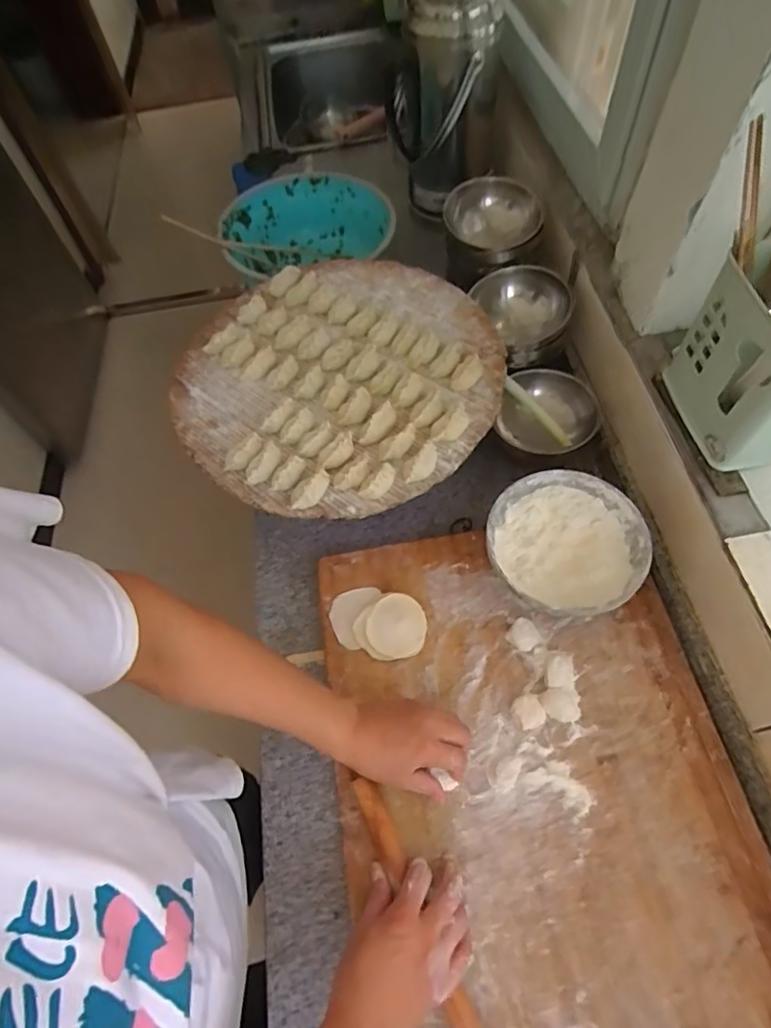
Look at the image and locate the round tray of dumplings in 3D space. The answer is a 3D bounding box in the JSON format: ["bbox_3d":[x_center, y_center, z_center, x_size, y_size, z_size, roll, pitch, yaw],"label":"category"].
[{"bbox_3d":[-0.056,-0.191,0.712,0.393,0.042,0.417,-2,60,3],"label":"round tray of dumplings"}]

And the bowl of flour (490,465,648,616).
[{"bbox_3d":[0.203,0.041,0.636,0.163,0.074,0.165,-2,60,3],"label":"bowl of flour"}]

